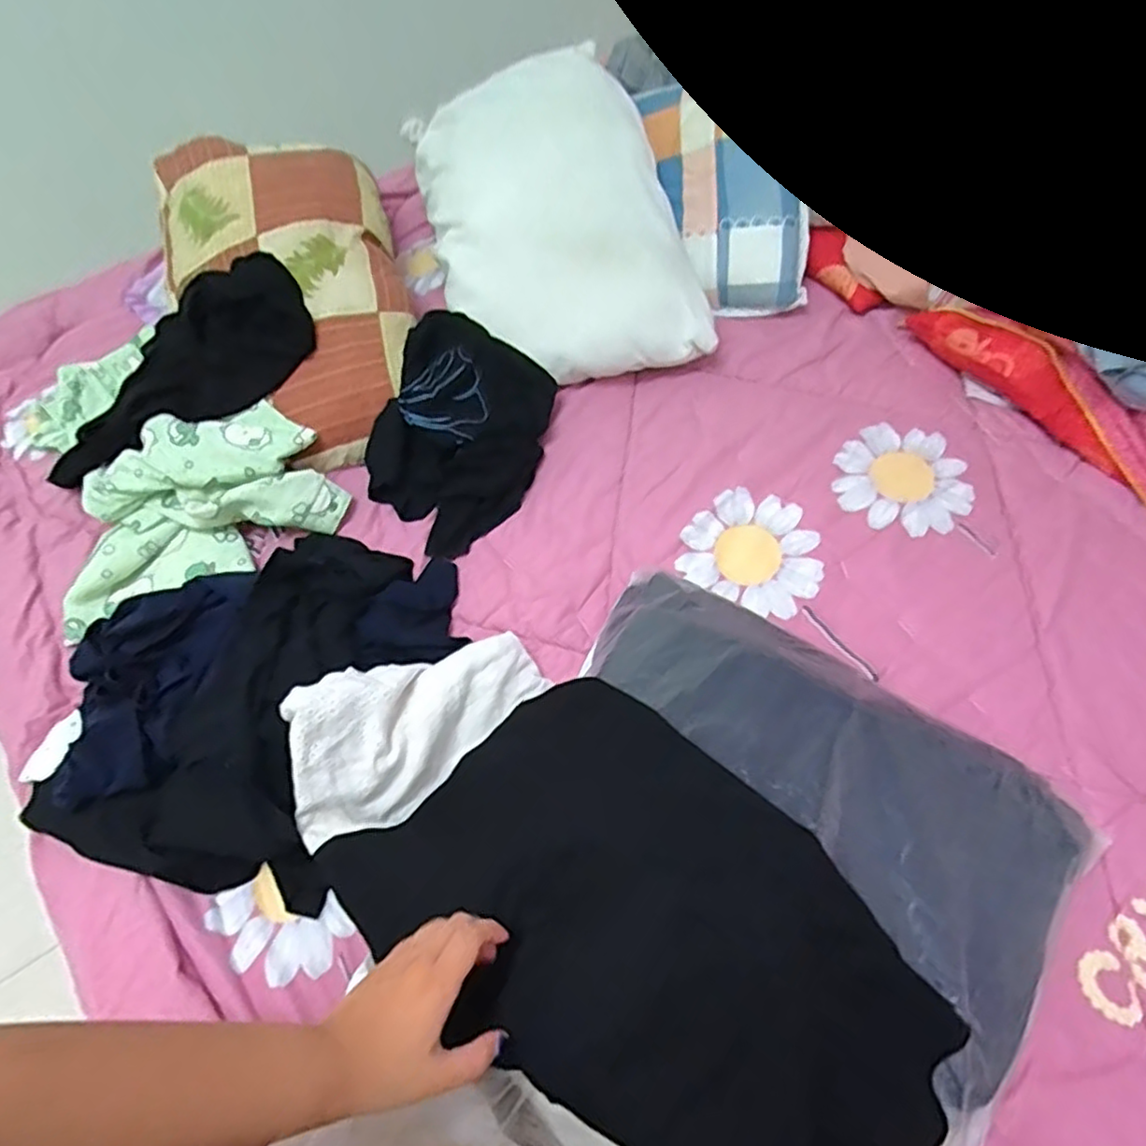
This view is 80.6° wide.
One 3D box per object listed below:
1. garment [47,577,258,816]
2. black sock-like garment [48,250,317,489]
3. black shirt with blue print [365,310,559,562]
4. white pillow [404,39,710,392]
[{"bbox_3d":[-0.445,0.105,0.696,0.150,0.048,0.273,24,77,16],"label":"garment"},{"bbox_3d":[-0.538,-0.281,0.906,0.396,0.073,0.260,-32,61,6],"label":"black sock-like garment"},{"bbox_3d":[-0.150,-0.185,0.878,0.206,0.096,0.318,14,61,11],"label":"black shirt with blue print"},{"bbox_3d":[-0.037,-0.534,0.988,0.334,0.188,0.513,-14,59,-5],"label":"white pillow"}]

